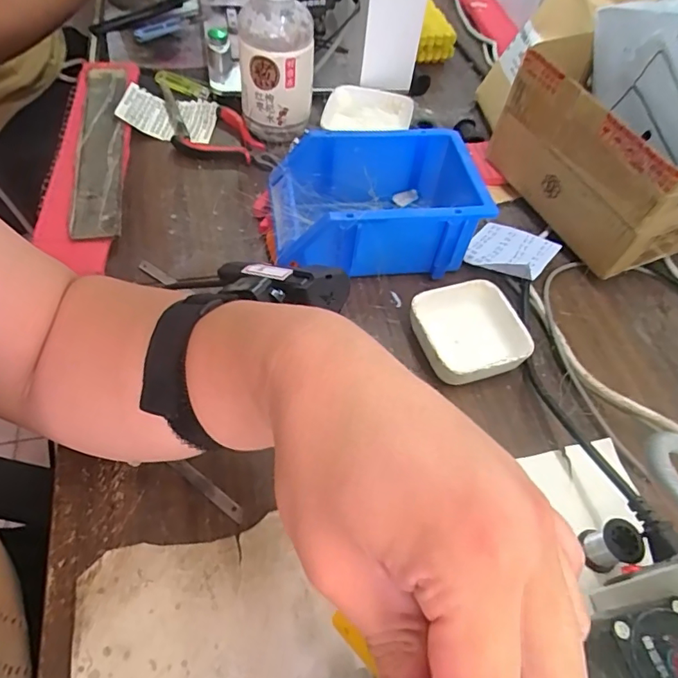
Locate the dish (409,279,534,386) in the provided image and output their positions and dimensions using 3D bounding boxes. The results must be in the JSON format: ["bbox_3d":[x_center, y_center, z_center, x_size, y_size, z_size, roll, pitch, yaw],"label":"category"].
[{"bbox_3d":[0.107,-0.005,0.422,0.084,0.029,0.086,-17,58,-17],"label":"dish"}]

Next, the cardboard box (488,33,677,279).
[{"bbox_3d":[0.248,-0.170,0.491,0.111,0.134,0.208,-22,59,-20],"label":"cardboard box"}]

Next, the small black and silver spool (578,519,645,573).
[{"bbox_3d":[0.179,0.136,0.333,0.024,0.032,0.026,3,54,-4],"label":"small black and silver spool"}]

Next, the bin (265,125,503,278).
[{"bbox_3d":[0.033,-0.123,0.468,0.184,0.081,0.133,-2,55,-7],"label":"bin"}]

